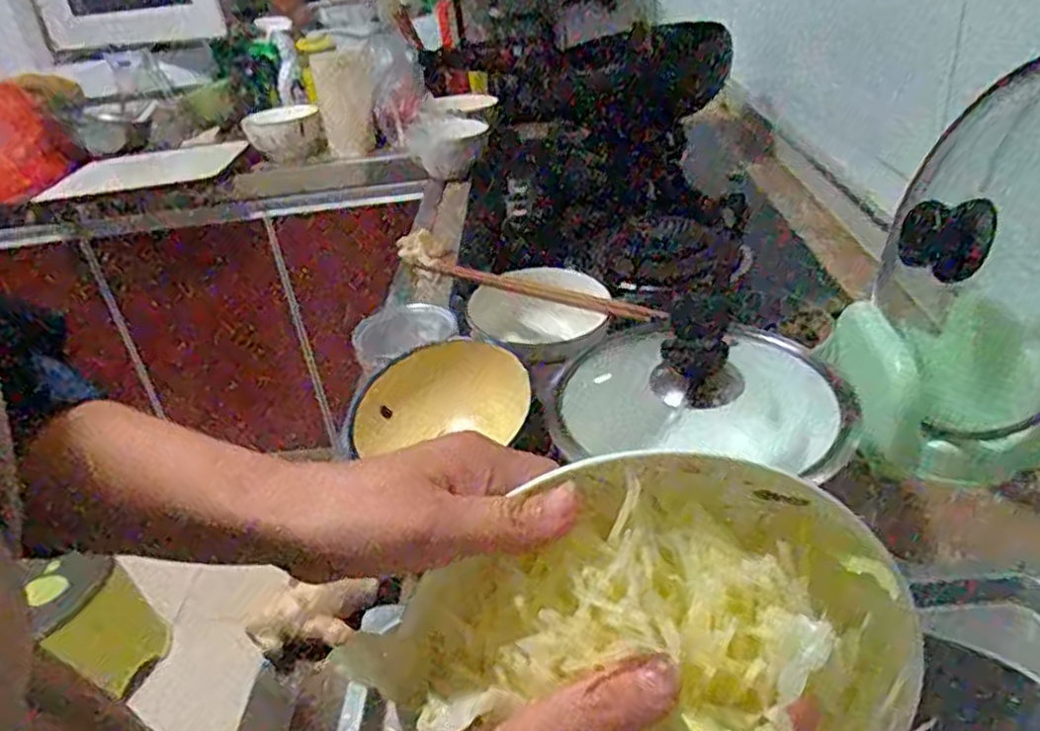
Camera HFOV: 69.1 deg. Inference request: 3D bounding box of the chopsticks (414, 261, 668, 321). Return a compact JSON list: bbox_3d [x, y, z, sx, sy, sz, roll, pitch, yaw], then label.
[{"bbox_3d":[0.010,-0.065,0.643,0.250,0.014,0.017,16,38,33],"label":"chopsticks"}]

